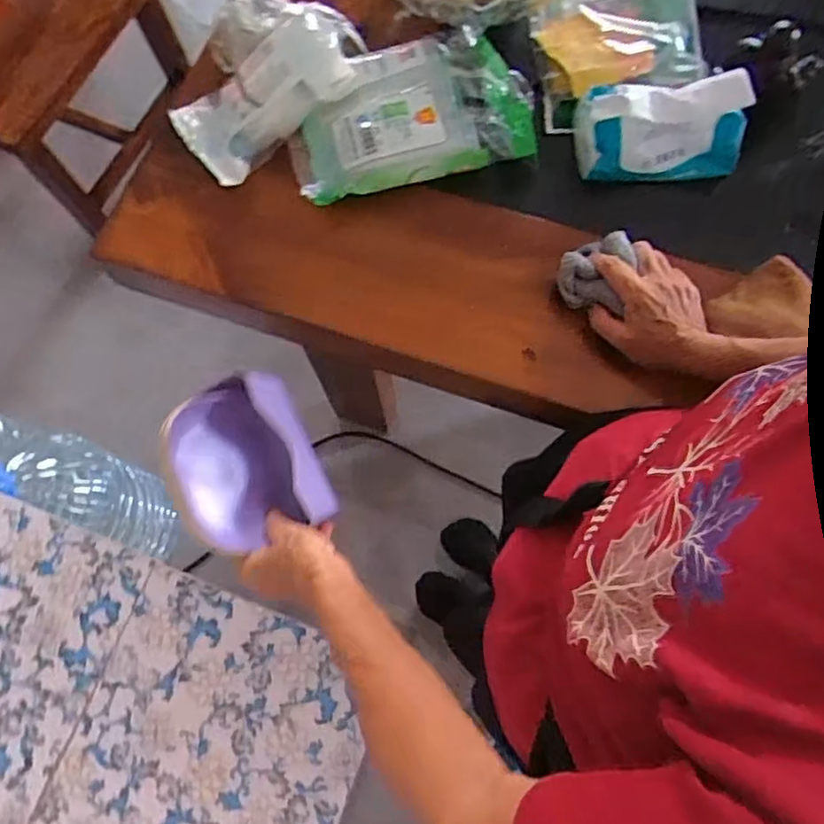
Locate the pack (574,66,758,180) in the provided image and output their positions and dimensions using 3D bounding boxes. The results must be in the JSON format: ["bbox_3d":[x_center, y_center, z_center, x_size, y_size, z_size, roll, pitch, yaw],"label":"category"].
[{"bbox_3d":[0.254,-0.300,0.667,0.160,0.090,0.091,-4,73,0],"label":"pack"}]

